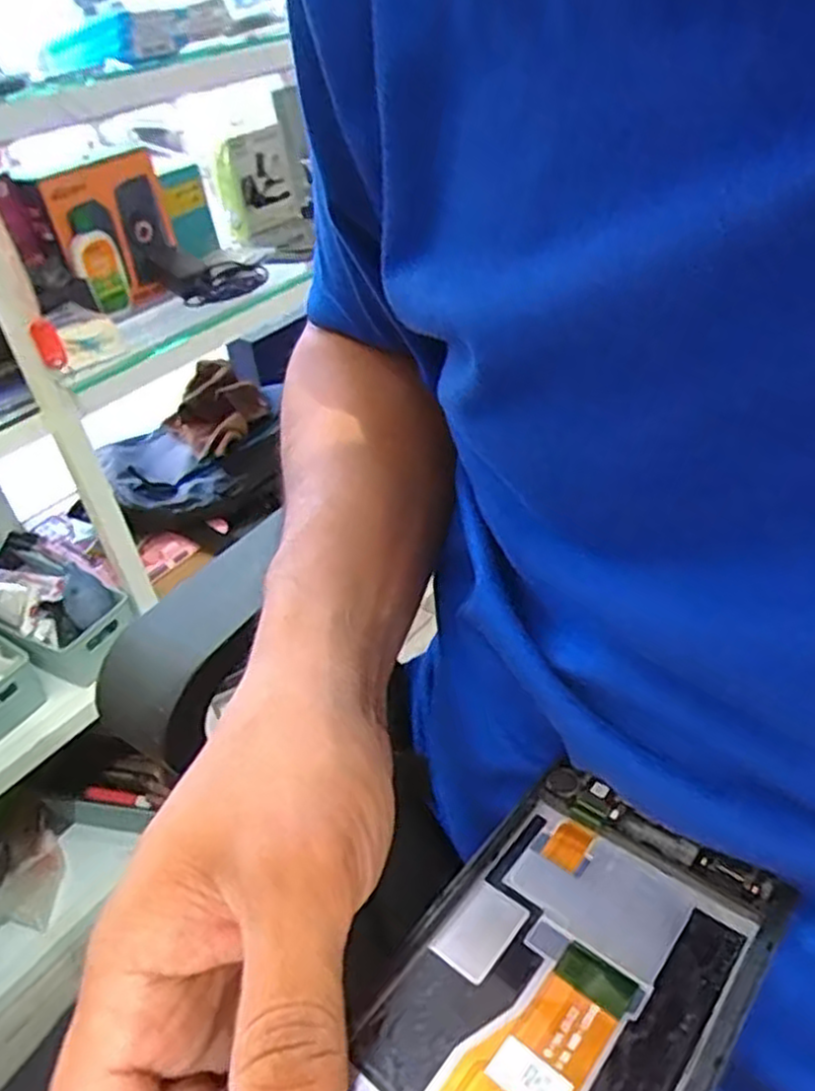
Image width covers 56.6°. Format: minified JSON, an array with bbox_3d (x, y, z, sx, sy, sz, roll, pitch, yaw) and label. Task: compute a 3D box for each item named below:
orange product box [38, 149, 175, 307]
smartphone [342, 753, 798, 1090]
[{"bbox_3d":[-0.375,-0.411,0.989,0.045,0.156,0.174,11,42,22],"label":"orange product box"},{"bbox_3d":[0.025,0.115,0.172,0.072,0.008,0.150,23,40,33],"label":"smartphone"}]

